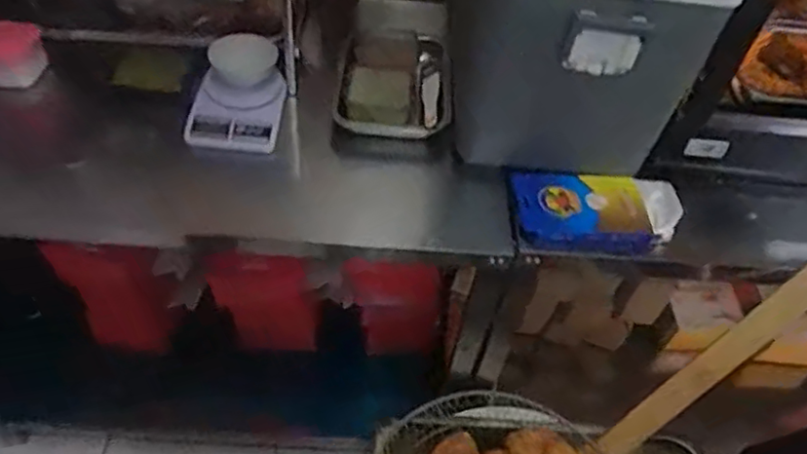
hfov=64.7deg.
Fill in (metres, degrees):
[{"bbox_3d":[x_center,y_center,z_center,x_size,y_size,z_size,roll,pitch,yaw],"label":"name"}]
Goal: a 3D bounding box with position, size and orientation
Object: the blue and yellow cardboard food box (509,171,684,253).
[{"bbox_3d":[0.282,-0.023,0.935,0.248,0.047,0.132,3,48,-3],"label":"blue and yellow cardboard food box"}]

